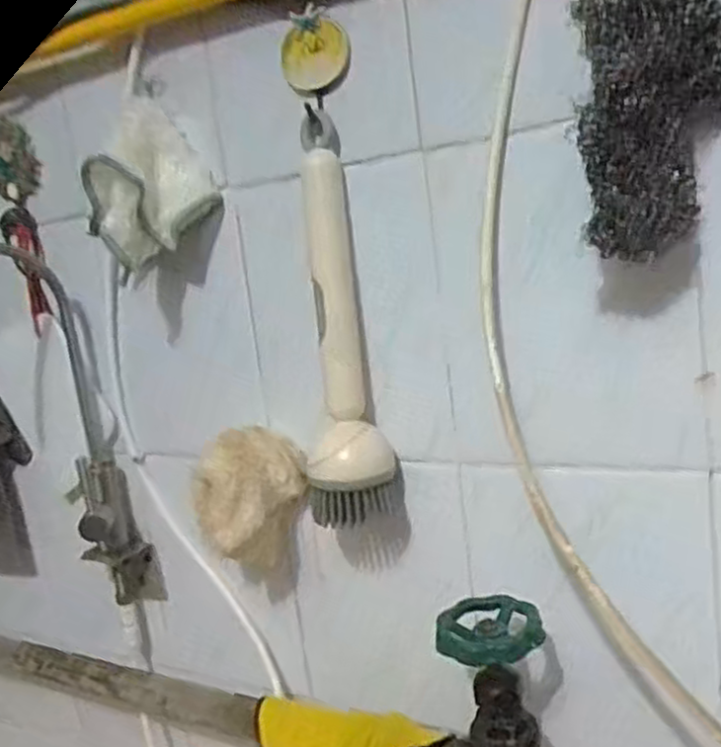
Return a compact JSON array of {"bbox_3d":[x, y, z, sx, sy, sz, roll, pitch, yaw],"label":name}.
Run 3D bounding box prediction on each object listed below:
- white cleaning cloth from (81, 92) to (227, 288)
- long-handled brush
[{"bbox_3d":[-0.151,-0.137,0.539,0.088,0.112,0.046,-16,13,-38],"label":"white cleaning cloth"},{"bbox_3d":[-0.019,-0.030,0.490,0.053,0.259,0.037,-9,10,-3],"label":"long-handled brush"}]

